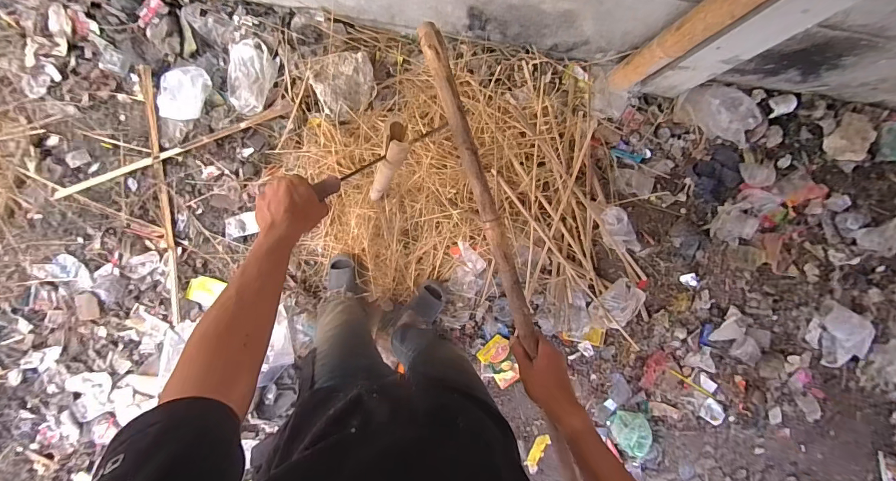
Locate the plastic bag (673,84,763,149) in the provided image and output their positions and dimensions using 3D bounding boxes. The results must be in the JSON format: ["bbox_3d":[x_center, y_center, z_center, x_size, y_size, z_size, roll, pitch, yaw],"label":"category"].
[{"bbox_3d":[1.100,-0.513,1.521,0.349,0.113,0.176,25,88,-7],"label":"plastic bag"}]

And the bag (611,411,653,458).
[{"bbox_3d":[0.733,0.758,1.494,0.188,0.026,0.144,40,86,-6],"label":"bag"}]

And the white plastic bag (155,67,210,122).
[{"bbox_3d":[-0.933,-0.520,1.339,0.143,0.034,0.198,25,87,-7],"label":"white plastic bag"}]

